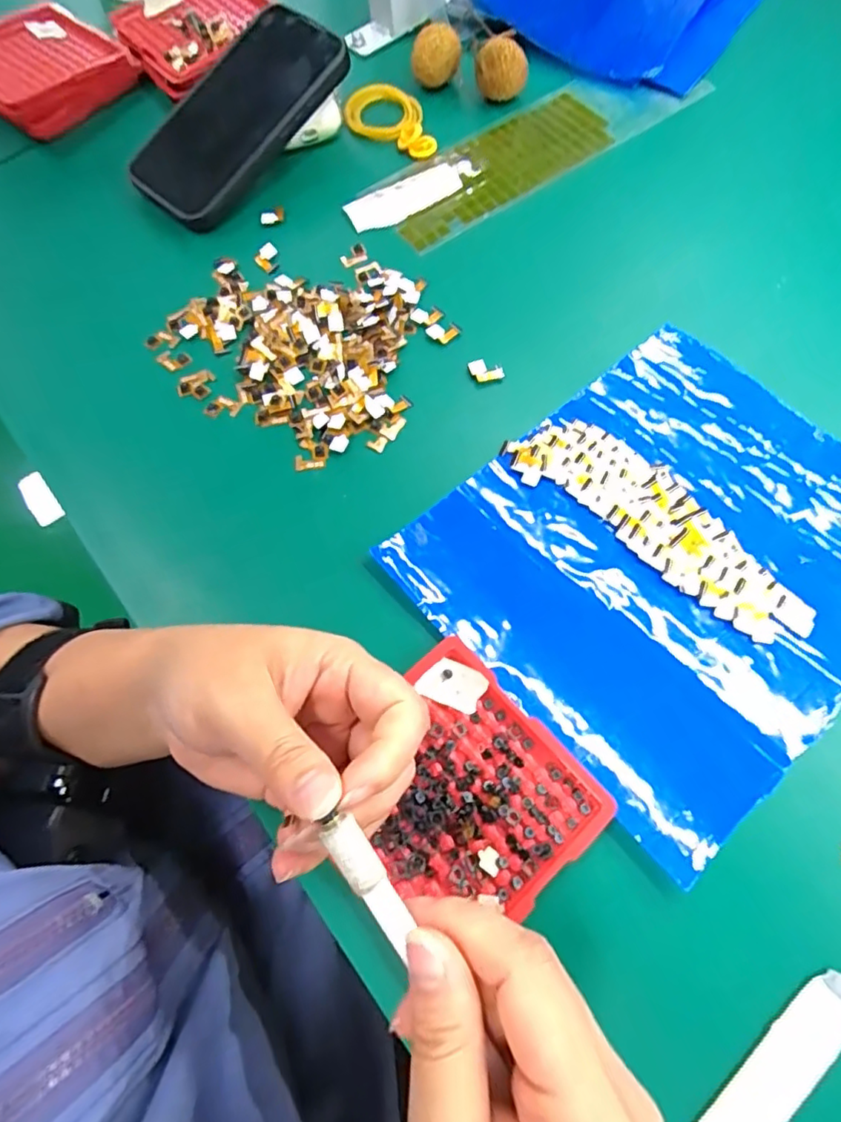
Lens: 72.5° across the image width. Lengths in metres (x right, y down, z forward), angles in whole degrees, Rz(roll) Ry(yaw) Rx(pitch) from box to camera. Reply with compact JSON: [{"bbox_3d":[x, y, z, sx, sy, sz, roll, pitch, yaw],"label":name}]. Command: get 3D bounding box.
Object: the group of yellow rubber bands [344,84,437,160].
[{"bbox_3d":[-0.023,-0.317,0.413,0.056,0.011,0.070,-11,67,-3],"label":"group of yellow rubber bands"}]

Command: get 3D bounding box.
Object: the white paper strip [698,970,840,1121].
[{"bbox_3d":[0.124,0.188,0.204,0.101,0.004,0.019,-39,65,-12],"label":"white paper strip"}]

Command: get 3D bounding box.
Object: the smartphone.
[{"bbox_3d":[-0.122,-0.298,0.384,0.081,0.018,0.163,37,86,17],"label":"smartphone"}]

